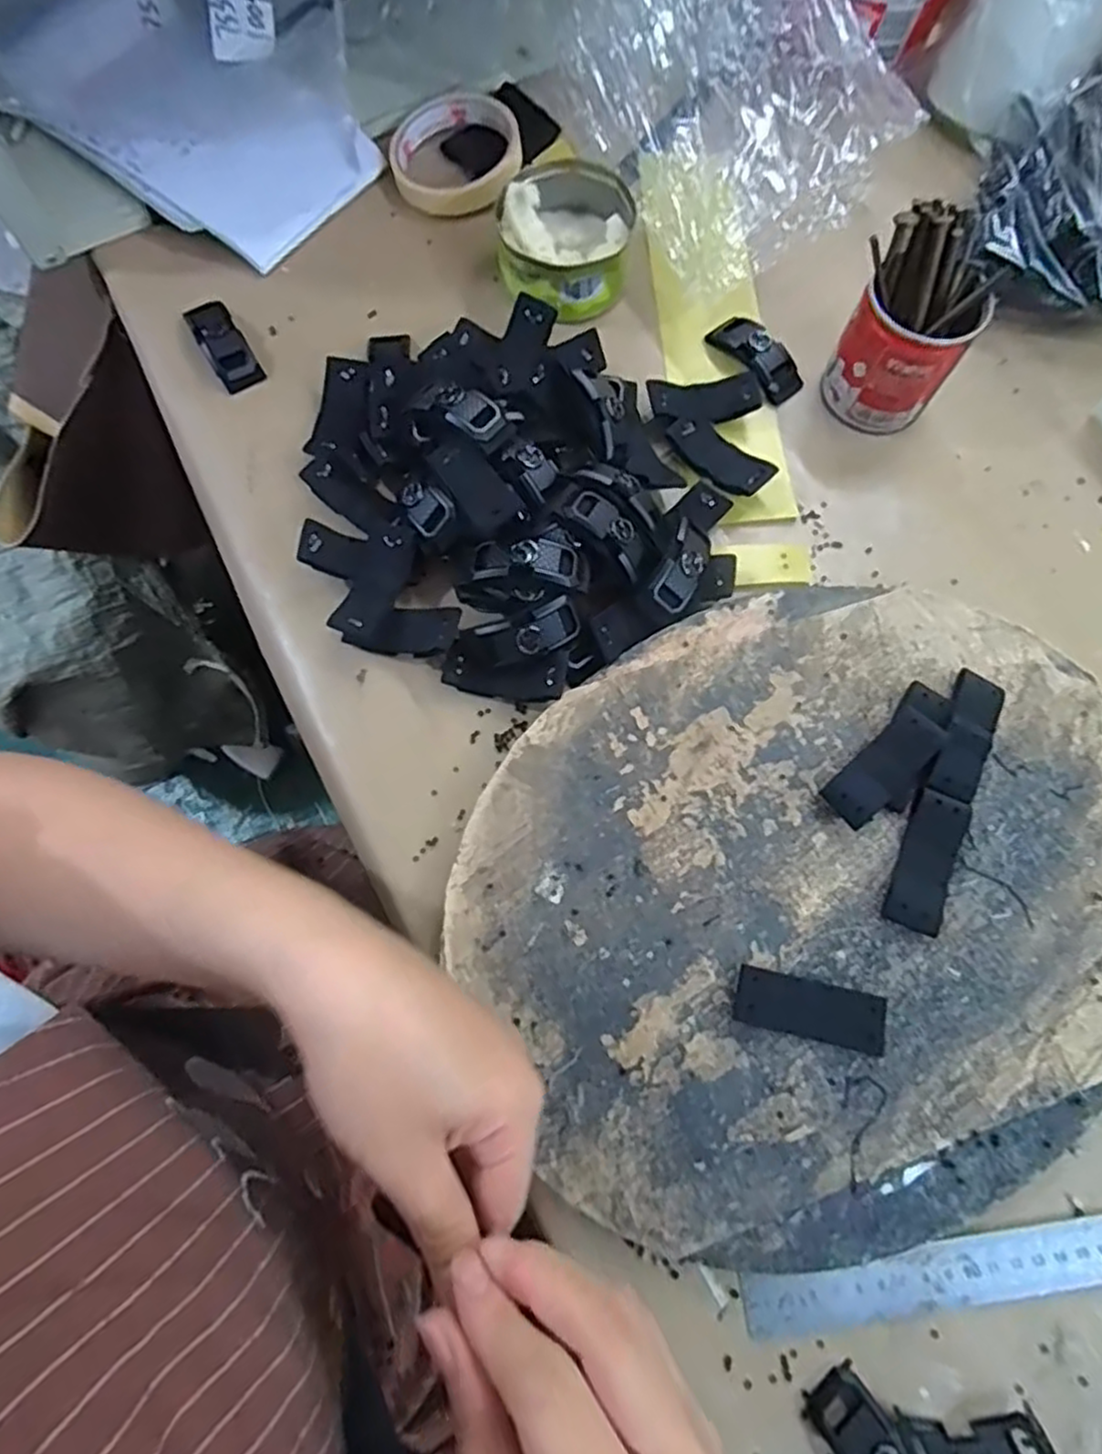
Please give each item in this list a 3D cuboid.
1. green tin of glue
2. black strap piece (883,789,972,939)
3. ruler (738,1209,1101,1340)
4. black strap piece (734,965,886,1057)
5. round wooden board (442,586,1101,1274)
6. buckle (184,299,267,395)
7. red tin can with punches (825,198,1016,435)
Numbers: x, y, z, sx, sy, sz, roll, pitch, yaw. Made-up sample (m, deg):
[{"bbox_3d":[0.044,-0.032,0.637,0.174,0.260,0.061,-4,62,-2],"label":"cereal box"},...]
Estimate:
[{"bbox_3d":[0.009,-0.301,0.438,0.077,0.044,0.095,7,73,1],"label":"green tin of glue"},{"bbox_3d":[0.180,0.064,0.340,0.025,0.009,0.065,25,74,7],"label":"black strap piece"},{"bbox_3d":[0.219,0.226,0.306,0.274,0.004,0.024,-6,72,-4],"label":"ruler"},{"bbox_3d":[0.116,0.127,0.320,0.066,0.010,0.024,13,73,3],"label":"black strap piece"},{"bbox_3d":[0.131,0.074,0.346,0.332,0.030,0.277,-25,75,-8],"label":"round wooden board"},{"bbox_3d":[-0.198,-0.232,0.428,0.025,0.021,0.058,-31,76,-10],"label":"buckle"},{"bbox_3d":[0.197,-0.221,0.395,0.065,0.091,0.068,0,73,-1],"label":"red tin can with punches"}]

